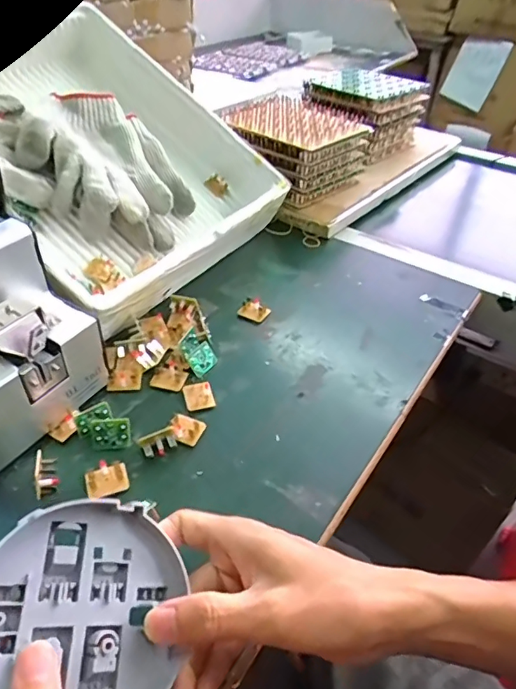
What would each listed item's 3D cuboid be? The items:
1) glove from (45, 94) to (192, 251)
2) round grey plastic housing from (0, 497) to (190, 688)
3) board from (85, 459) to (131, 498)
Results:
[{"bbox_3d":[-0.153,-0.218,0.590,0.108,0.054,0.228,-26,79,-28],"label":"glove"},{"bbox_3d":[-0.085,0.128,0.239,0.099,0.014,0.102,19,53,-28],"label":"round grey plastic housing"},{"bbox_3d":[-0.116,0.103,0.380,0.031,0.011,0.025,-13,44,-16],"label":"board"}]

